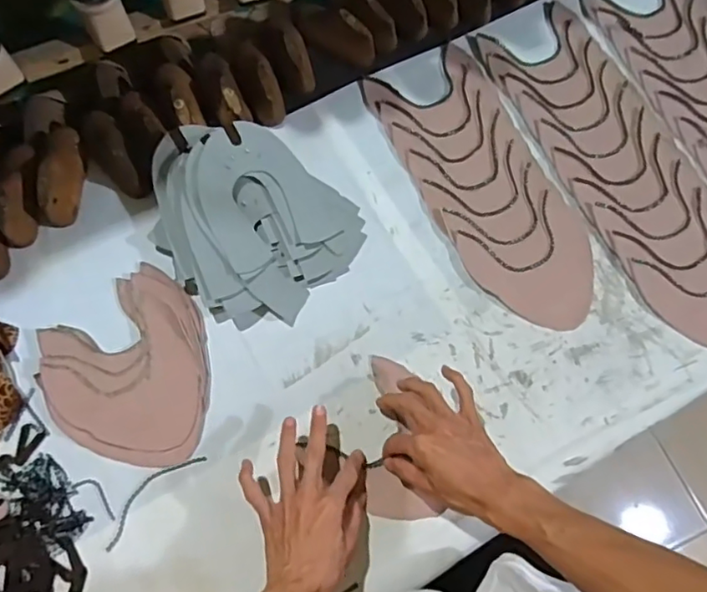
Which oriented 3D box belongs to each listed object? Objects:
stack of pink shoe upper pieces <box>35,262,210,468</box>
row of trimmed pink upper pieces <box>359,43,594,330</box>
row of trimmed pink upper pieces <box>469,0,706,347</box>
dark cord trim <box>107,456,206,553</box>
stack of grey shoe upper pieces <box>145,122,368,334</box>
[{"bbox_3d":[-0.262,0.081,0.665,0.181,0.019,0.223,-8,72,-3],"label":"stack of pink shoe upper pieces"},{"bbox_3d":[0.173,-0.147,0.756,0.161,0.007,0.407,-25,73,-8],"label":"row of trimmed pink upper pieces"},{"bbox_3d":[0.361,-0.164,0.768,0.162,0.015,0.524,-25,73,-8],"label":"row of trimmed pink upper pieces"},{"bbox_3d":[-0.220,0.213,0.624,0.030,0.004,0.131,43,77,13],"label":"dark cord trim"},{"bbox_3d":[-0.134,-0.091,0.687,0.249,0.092,0.203,36,75,11],"label":"stack of grey shoe upper pieces"}]

